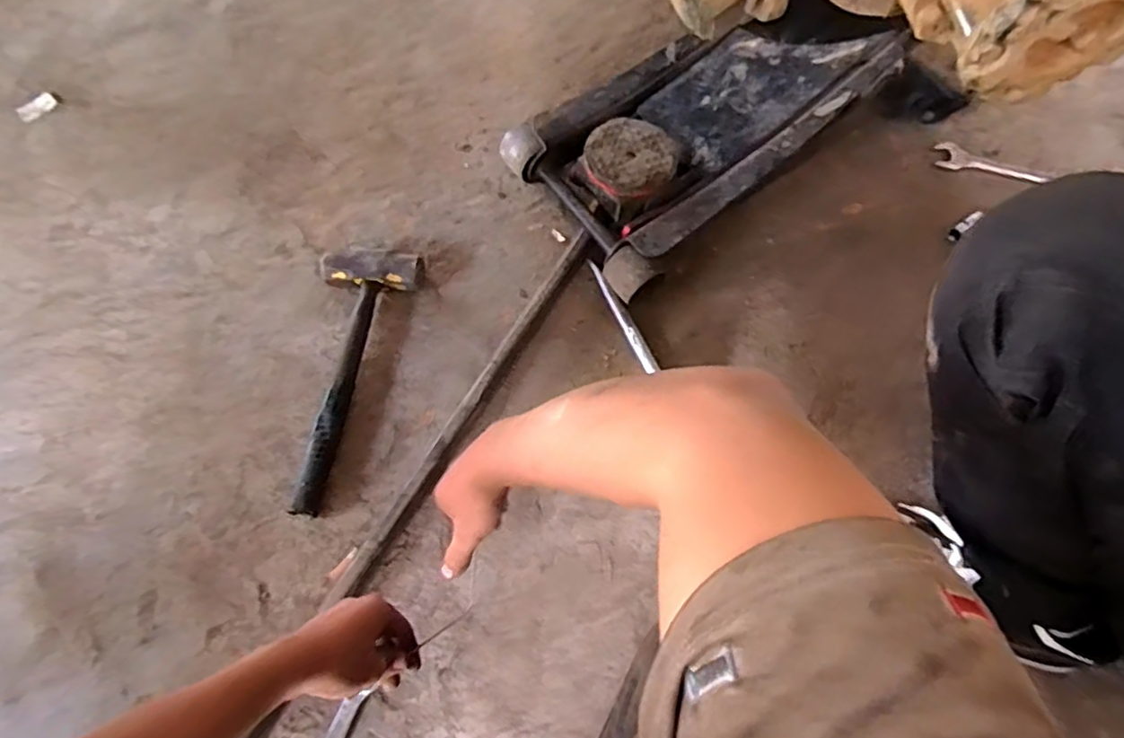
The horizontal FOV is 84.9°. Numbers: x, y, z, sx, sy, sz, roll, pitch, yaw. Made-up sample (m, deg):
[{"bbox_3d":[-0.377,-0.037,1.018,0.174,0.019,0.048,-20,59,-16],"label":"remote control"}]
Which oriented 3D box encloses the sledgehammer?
[{"bbox_3d":[-0.247,0.004,0.673,0.106,0.039,0.301,12,70,4],"label":"sledgehammer"}]

